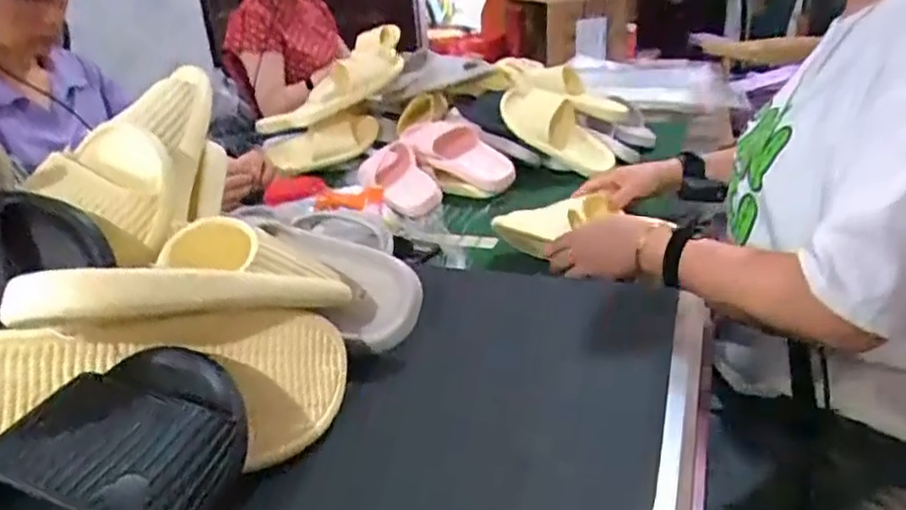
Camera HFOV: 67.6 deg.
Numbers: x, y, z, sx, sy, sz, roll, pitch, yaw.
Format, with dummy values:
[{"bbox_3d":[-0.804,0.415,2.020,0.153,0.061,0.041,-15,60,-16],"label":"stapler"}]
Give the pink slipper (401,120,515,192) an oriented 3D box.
[{"bbox_3d":[0.021,-0.200,1.278,0.225,0.082,0.075,29,37,21],"label":"pink slipper"}]

